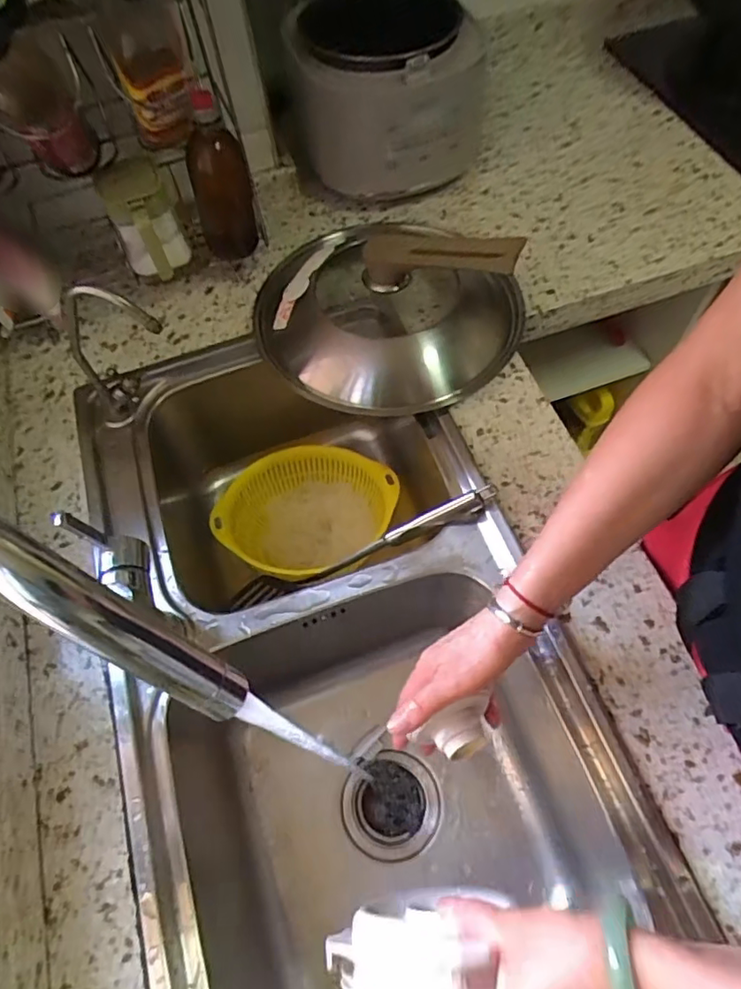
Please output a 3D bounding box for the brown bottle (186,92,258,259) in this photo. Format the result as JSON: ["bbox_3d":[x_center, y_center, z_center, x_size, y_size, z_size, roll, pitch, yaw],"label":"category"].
[{"bbox_3d":[-0.171,-0.354,0.657,0.065,0.175,0.065,-14,62,-4],"label":"brown bottle"}]

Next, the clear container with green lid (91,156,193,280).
[{"bbox_3d":[-0.258,-0.314,0.669,0.073,0.110,0.058,-28,64,-11],"label":"clear container with green lid"}]

